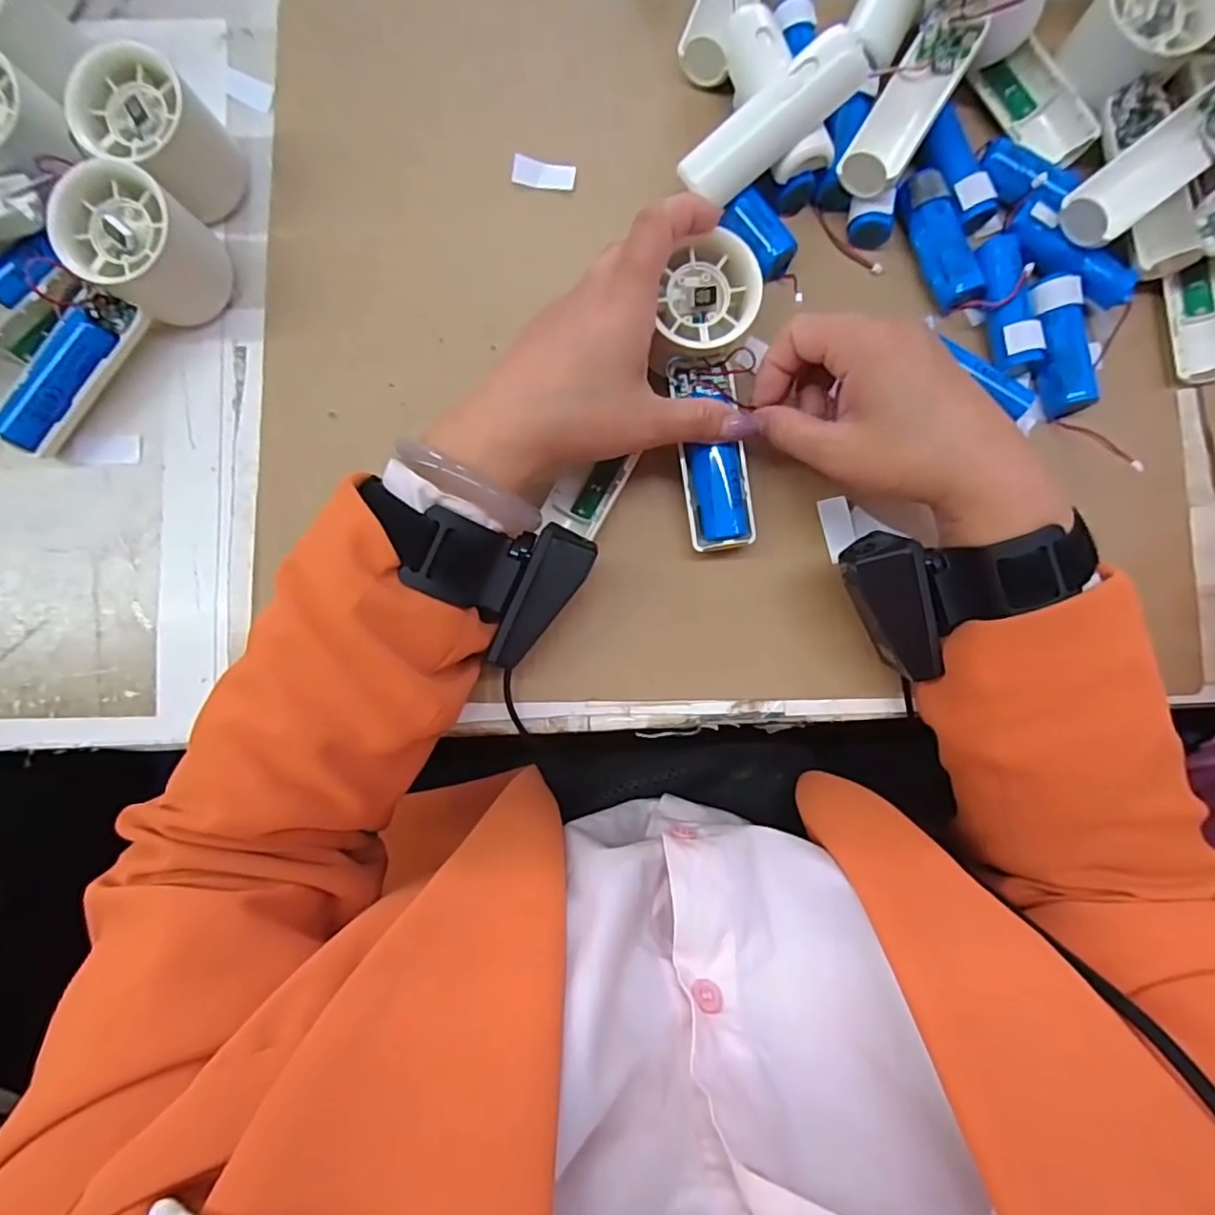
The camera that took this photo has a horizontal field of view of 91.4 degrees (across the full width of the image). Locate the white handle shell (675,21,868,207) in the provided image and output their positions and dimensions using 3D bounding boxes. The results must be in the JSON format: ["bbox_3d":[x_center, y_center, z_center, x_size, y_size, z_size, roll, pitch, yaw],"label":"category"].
[{"bbox_3d":[0.083,-0.245,0.301,0.094,0.020,0.026,-32,85,18],"label":"white handle shell"}]

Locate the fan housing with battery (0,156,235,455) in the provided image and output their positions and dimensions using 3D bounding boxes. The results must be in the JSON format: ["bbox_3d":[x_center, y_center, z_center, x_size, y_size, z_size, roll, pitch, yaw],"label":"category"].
[{"bbox_3d":[-0.264,-0.149,0.301,0.056,0.054,0.145,43,84,2],"label":"fan housing with battery"}]

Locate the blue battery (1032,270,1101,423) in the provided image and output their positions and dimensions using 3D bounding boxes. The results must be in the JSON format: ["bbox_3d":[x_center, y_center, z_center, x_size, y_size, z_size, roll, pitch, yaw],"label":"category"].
[{"bbox_3d":[0.246,-0.143,0.325,0.023,0.024,0.075,-10,85,-4],"label":"blue battery"}]

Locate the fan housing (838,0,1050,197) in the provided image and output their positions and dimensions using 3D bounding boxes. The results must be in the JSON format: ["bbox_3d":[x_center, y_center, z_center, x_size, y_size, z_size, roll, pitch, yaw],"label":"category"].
[{"bbox_3d":[0.172,-0.285,0.311,0.068,0.054,0.152,31,99,2],"label":"fan housing"}]

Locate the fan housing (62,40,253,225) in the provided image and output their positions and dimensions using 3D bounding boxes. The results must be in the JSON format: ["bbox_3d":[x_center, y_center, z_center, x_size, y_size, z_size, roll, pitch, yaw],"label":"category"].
[{"bbox_3d":[-0.232,-0.242,0.309,0.052,0.056,0.057,31,84,1],"label":"fan housing"}]

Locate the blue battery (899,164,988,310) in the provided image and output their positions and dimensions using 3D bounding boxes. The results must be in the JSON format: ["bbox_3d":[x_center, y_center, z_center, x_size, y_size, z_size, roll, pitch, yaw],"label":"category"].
[{"bbox_3d":[0.183,-0.202,0.325,0.023,0.021,0.072,-21,85,-5],"label":"blue battery"}]

